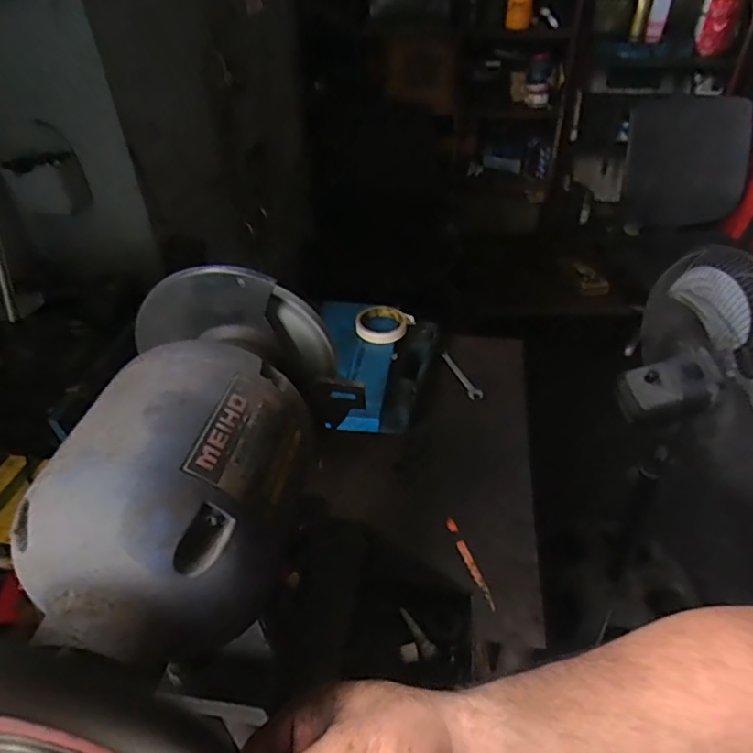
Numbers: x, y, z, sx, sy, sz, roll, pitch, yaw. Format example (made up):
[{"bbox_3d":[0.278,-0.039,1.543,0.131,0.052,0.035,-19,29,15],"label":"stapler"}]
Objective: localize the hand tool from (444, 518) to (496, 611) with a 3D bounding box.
[{"bbox_3d":[0.124,0.246,0.737,0.014,0.007,0.139,-12,41,-13],"label":"hand tool"}]

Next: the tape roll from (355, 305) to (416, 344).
[{"bbox_3d":[0.005,-0.096,1.001,0.100,0.019,0.097,-1,40,1],"label":"tape roll"}]

